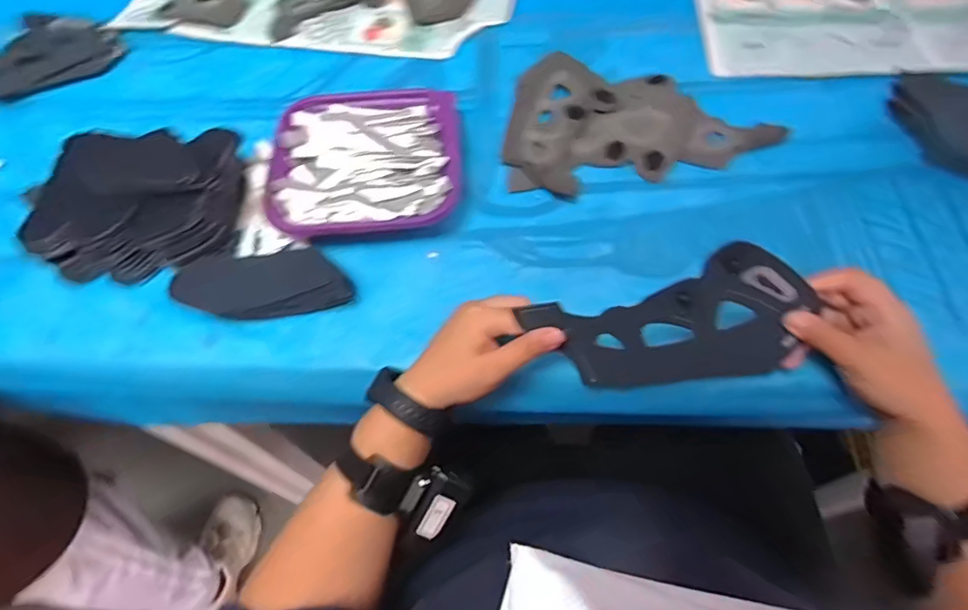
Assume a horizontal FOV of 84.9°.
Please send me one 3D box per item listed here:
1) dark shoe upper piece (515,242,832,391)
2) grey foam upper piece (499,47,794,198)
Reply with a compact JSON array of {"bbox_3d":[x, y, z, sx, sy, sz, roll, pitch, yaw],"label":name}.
[{"bbox_3d":[0.141,0.021,0.391,0.192,0.124,0.010,-17,38,9],"label":"dark shoe upper piece"},{"bbox_3d":[0.157,-0.208,0.565,0.272,0.017,0.188,-8,58,0],"label":"grey foam upper piece"}]

